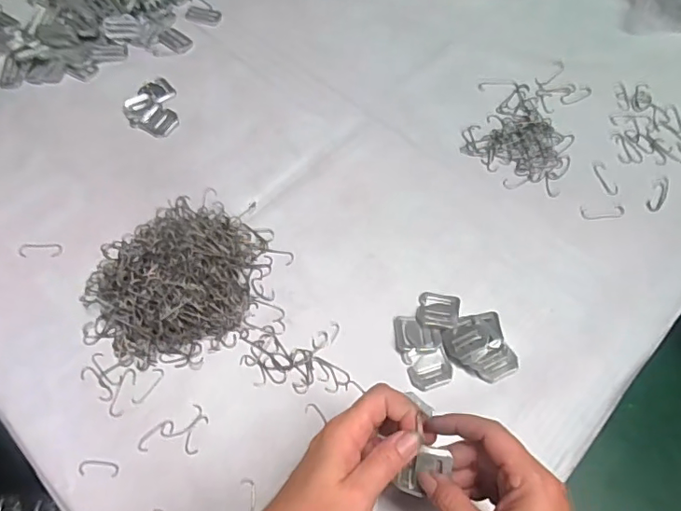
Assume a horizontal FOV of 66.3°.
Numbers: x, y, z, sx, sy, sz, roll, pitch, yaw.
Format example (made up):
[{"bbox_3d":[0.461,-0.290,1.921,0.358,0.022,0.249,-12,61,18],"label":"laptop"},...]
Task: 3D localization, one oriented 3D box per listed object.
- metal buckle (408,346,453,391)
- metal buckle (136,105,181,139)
[{"bbox_3d":[0.080,0.102,0.471,0.038,0.004,0.034,-19,61,-8],"label":"metal buckle"},{"bbox_3d":[-0.219,-0.162,0.636,0.043,0.007,0.039,30,66,18],"label":"metal buckle"}]

